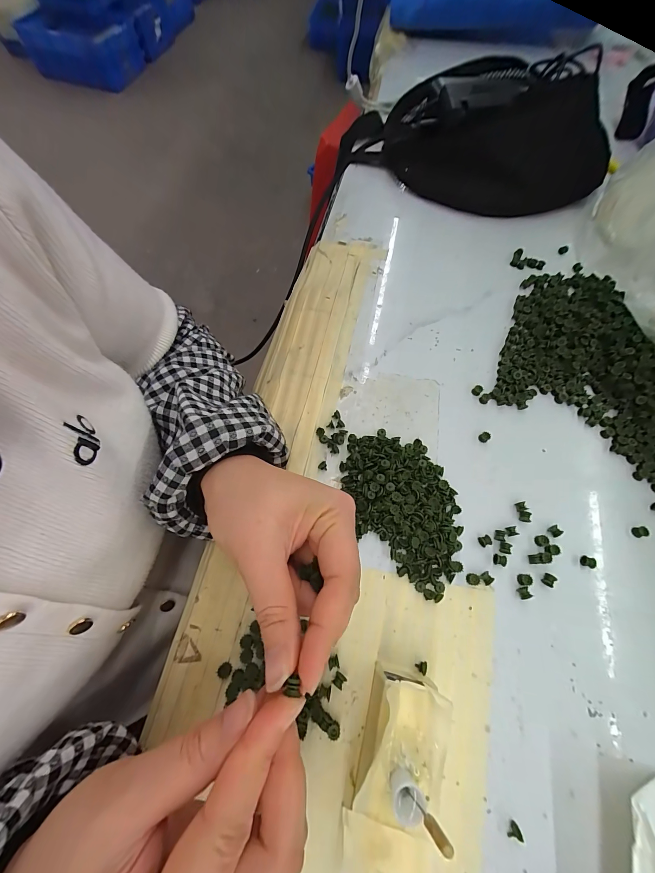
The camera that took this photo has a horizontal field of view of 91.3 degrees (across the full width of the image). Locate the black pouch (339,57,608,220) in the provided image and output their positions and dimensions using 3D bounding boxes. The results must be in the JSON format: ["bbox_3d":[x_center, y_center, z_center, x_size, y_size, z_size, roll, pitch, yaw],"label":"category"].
[{"bbox_3d":[0.174,-0.368,0.377,0.275,0.079,0.179,30,70,12],"label":"black pouch"}]

